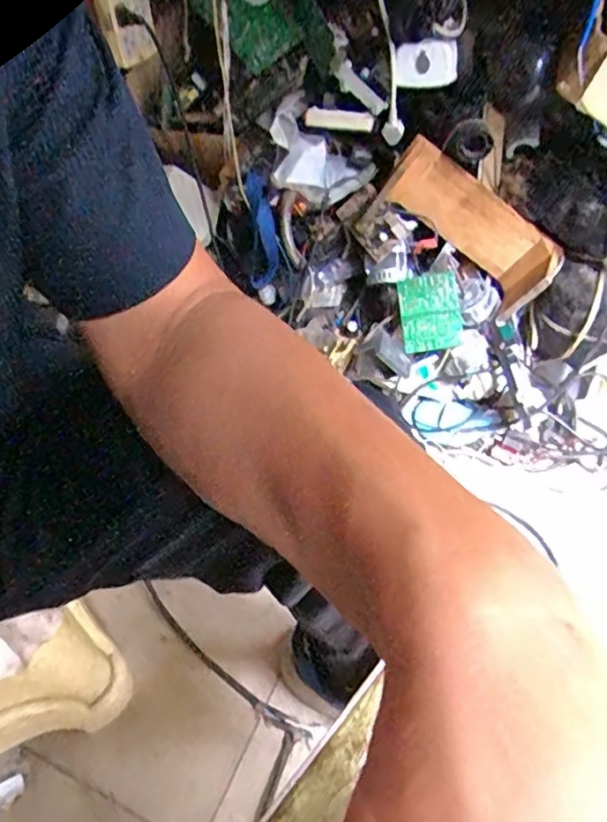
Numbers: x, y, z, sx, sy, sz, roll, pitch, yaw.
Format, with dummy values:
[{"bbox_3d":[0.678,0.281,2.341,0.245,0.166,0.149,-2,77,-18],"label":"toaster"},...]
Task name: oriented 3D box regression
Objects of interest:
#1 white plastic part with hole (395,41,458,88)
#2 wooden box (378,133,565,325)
[{"bbox_3d":[0.178,-0.497,0.862,0.087,0.060,0.027,1,48,7],"label":"white plastic part with hole"},{"bbox_3d":[0.269,-0.296,0.981,0.308,0.135,0.066,41,57,-3],"label":"wooden box"}]

